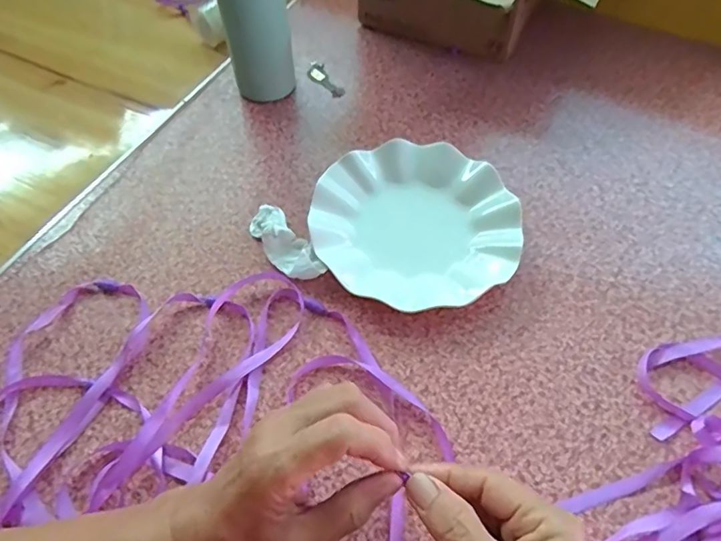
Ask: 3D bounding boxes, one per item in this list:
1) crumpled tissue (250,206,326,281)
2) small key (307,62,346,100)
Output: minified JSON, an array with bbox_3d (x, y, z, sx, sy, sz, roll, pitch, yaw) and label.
[{"bbox_3d":[-0.069,-0.026,0.447,0.036,0.024,0.091,-29,62,-18],"label":"crumpled tissue"},{"bbox_3d":[-0.043,-0.221,0.583,0.026,0.007,0.064,-27,61,-17],"label":"small key"}]

